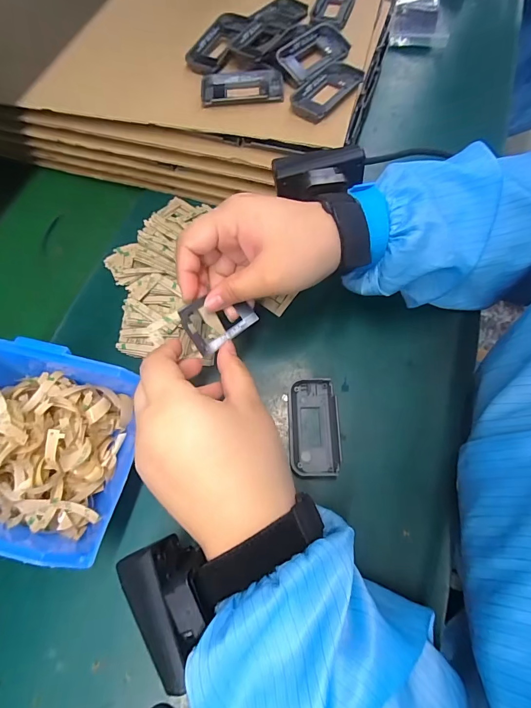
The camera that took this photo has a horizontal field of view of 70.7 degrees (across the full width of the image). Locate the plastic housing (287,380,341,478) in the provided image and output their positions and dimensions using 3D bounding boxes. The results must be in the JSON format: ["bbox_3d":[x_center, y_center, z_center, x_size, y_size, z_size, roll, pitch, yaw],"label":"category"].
[{"bbox_3d":[0.039,0.057,0.295,0.039,0.007,0.078,-1,66,2],"label":"plastic housing"}]

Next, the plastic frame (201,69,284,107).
[{"bbox_3d":[-0.022,-0.250,0.352,0.076,0.009,0.040,-3,66,1],"label":"plastic frame"}]

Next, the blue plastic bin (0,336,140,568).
[{"bbox_3d":[-0.158,0.064,0.261,0.134,0.066,0.123,11,67,7],"label":"blue plastic bin"}]

